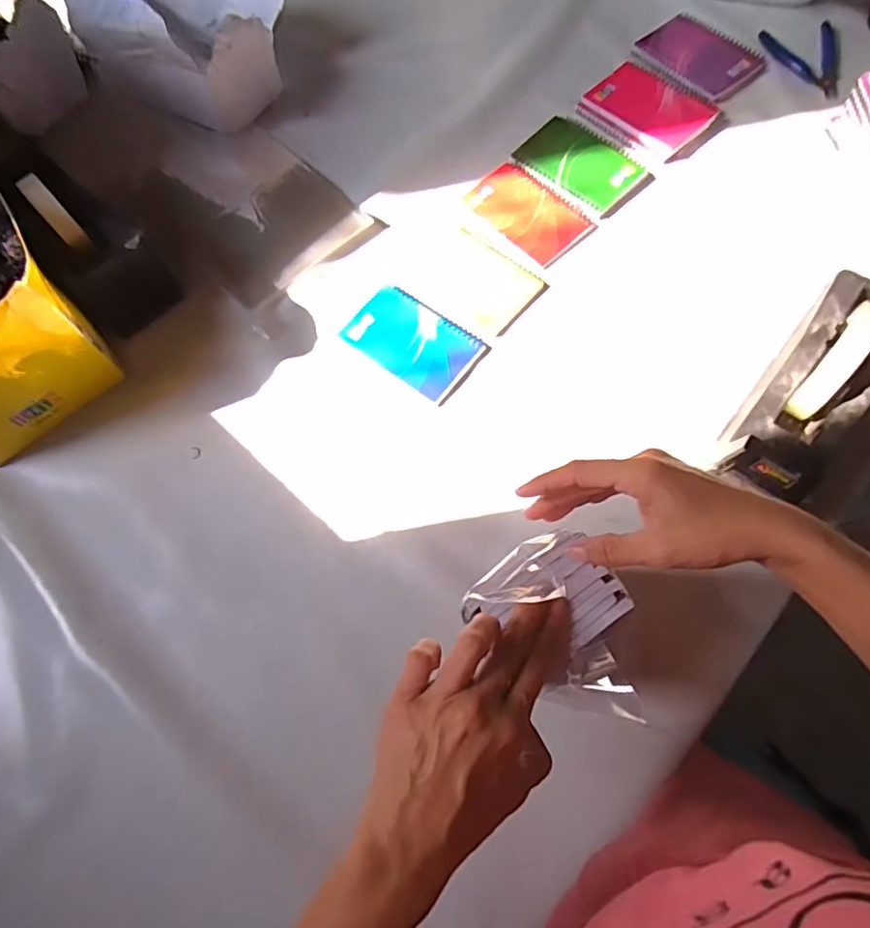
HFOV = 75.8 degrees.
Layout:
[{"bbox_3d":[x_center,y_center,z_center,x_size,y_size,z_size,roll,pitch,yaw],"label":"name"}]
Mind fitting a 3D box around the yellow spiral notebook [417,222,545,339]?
[{"bbox_3d":[0.045,-0.195,0.578,0.116,0.008,0.080,36,75,14],"label":"yellow spiral notebook"}]

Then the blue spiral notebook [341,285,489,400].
[{"bbox_3d":[-0.023,-0.126,0.560,0.127,0.004,0.081,37,75,14],"label":"blue spiral notebook"}]

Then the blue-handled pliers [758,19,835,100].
[{"bbox_3d":[0.437,-0.475,0.660,0.083,0.015,0.112,-2,70,2],"label":"blue-handled pliers"}]

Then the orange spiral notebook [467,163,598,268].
[{"bbox_3d":[0.099,-0.274,0.606,0.082,0.005,0.130,-42,74,-12],"label":"orange spiral notebook"}]

